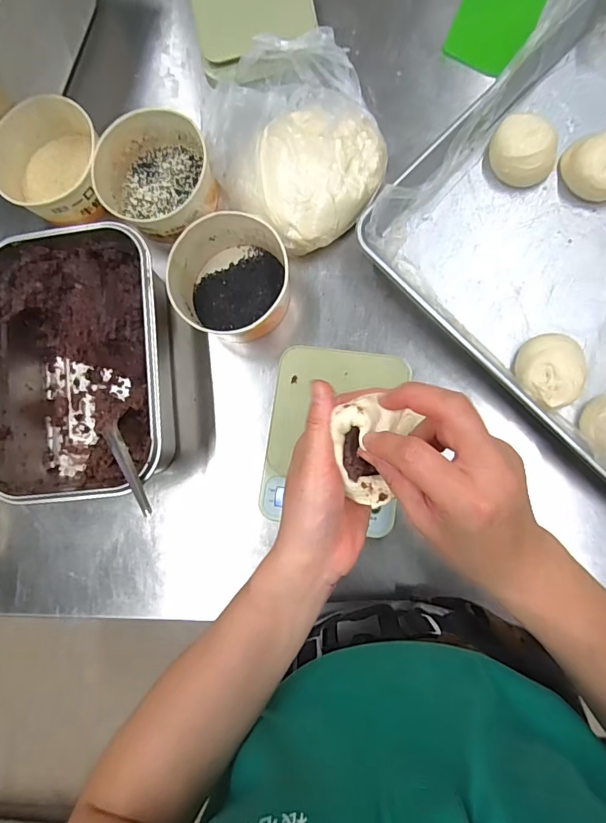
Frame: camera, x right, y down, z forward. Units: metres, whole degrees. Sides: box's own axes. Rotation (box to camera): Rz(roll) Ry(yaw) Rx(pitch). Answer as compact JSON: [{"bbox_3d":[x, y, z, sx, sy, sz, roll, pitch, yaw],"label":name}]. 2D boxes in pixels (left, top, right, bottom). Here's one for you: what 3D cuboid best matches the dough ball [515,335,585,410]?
[{"bbox_3d":[0.250,-0.040,0.462,0.053,0.054,0.072,2,85,7],"label":"dough ball"}]

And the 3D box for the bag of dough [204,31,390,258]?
[{"bbox_3d":[-0.007,-0.304,0.511,0.189,0.061,0.246,-11,83,6],"label":"bag of dough"}]

